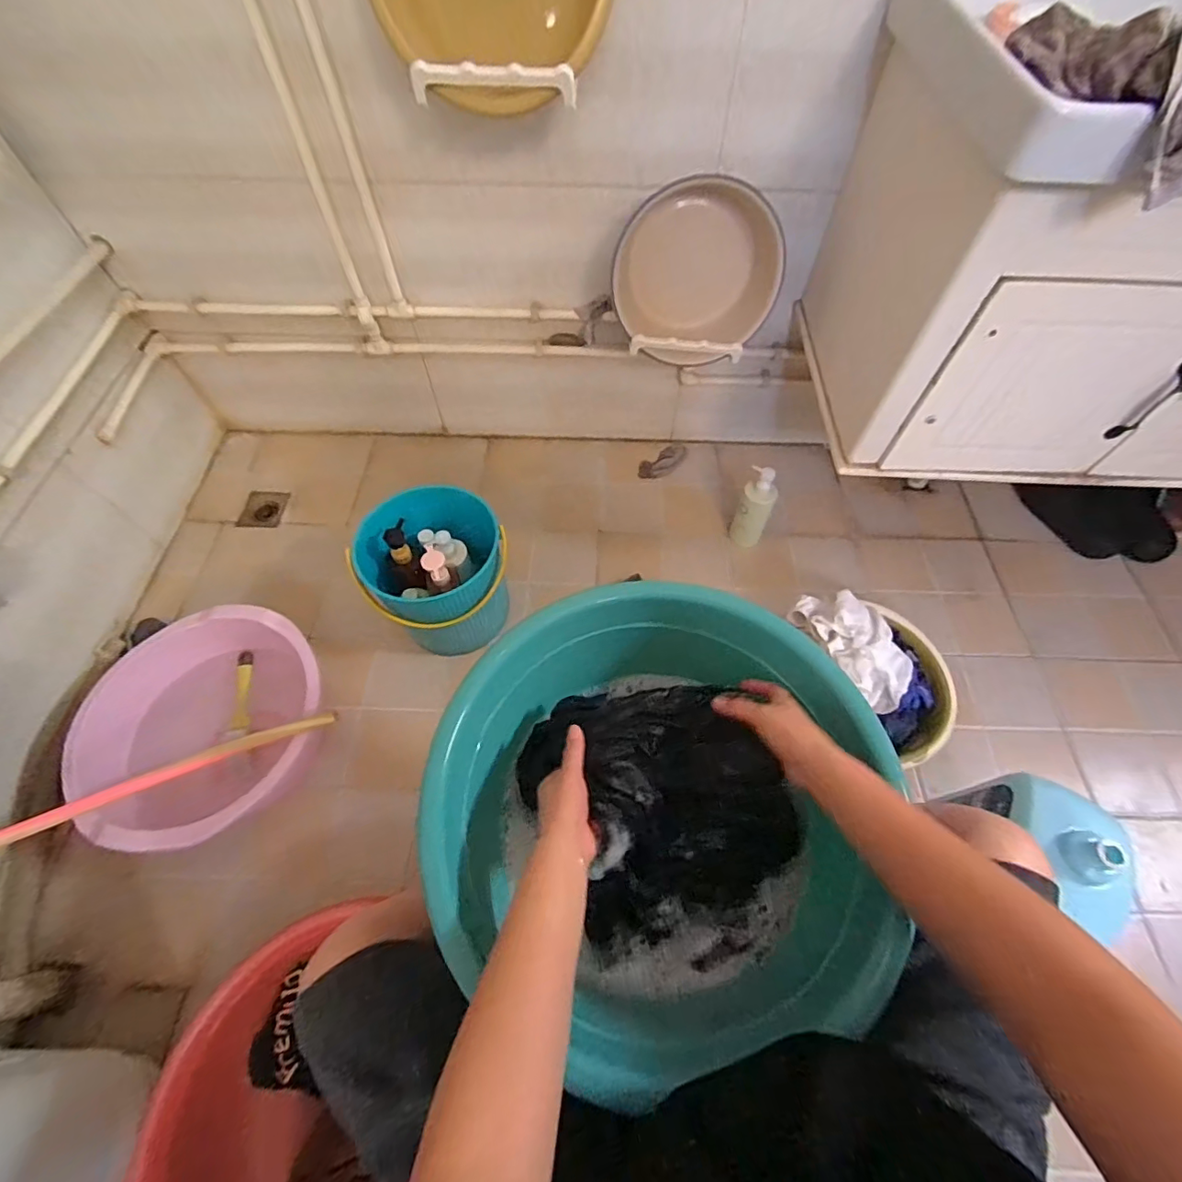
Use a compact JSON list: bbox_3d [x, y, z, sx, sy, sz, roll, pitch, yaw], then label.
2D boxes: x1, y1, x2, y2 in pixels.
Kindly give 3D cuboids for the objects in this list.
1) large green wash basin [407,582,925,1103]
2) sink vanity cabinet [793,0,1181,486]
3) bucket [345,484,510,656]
[{"bbox_3d":[0.065,0.211,0.548,0.403,0.164,0.383,0,60,0],"label":"large green wash basin"},{"bbox_3d":[0.777,-0.479,0.755,0.779,0.484,0.483,1,60,0],"label":"sink vanity cabinet"},{"bbox_3d":[-0.285,-0.024,1.026,0.263,0.243,0.227,-23,62,-13],"label":"bucket"}]

